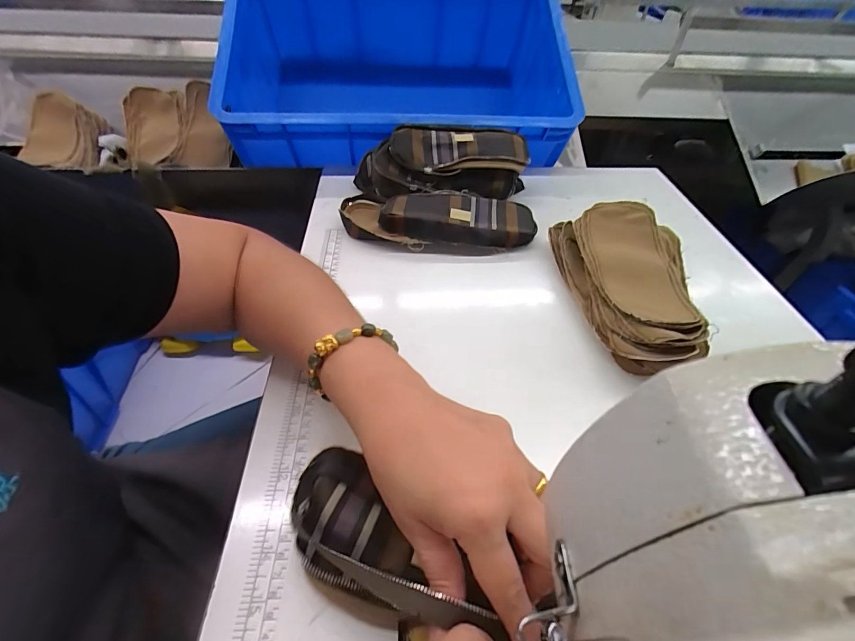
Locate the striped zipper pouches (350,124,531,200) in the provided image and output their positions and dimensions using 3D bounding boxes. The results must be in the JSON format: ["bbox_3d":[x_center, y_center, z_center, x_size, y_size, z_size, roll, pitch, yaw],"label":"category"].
[{"bbox_3d":[0.019,-0.206,0.524,0.235,0.075,0.090,0,48,-3],"label":"striped zipper pouches"}]

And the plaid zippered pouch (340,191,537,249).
[{"bbox_3d":[0.012,-0.124,0.483,0.237,0.038,0.085,4,47,3],"label":"plaid zippered pouch"}]

